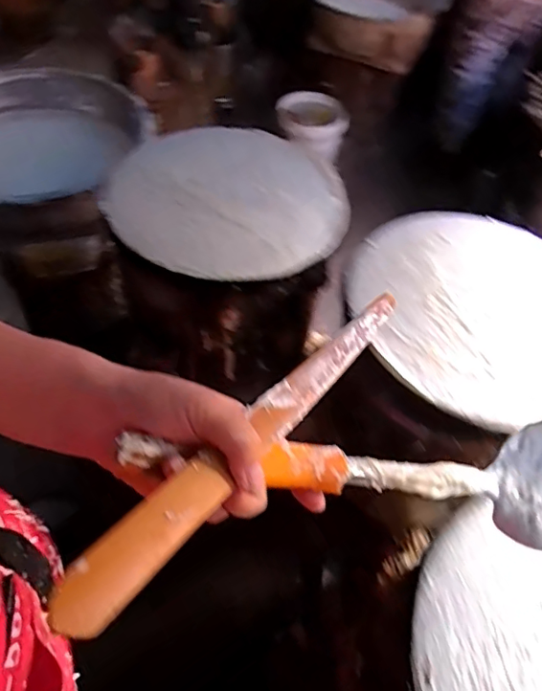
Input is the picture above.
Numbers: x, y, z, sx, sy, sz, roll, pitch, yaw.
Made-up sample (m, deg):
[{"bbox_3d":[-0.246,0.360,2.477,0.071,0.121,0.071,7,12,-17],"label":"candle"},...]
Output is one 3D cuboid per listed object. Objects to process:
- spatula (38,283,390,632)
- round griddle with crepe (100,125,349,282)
[{"bbox_3d":[0.018,0.034,0.367,0.027,0.007,0.407,50,37,3],"label":"spatula"},{"bbox_3d":[-0.073,-0.254,0.867,0.364,0.024,0.383,2,52,-3],"label":"round griddle with crepe"}]

